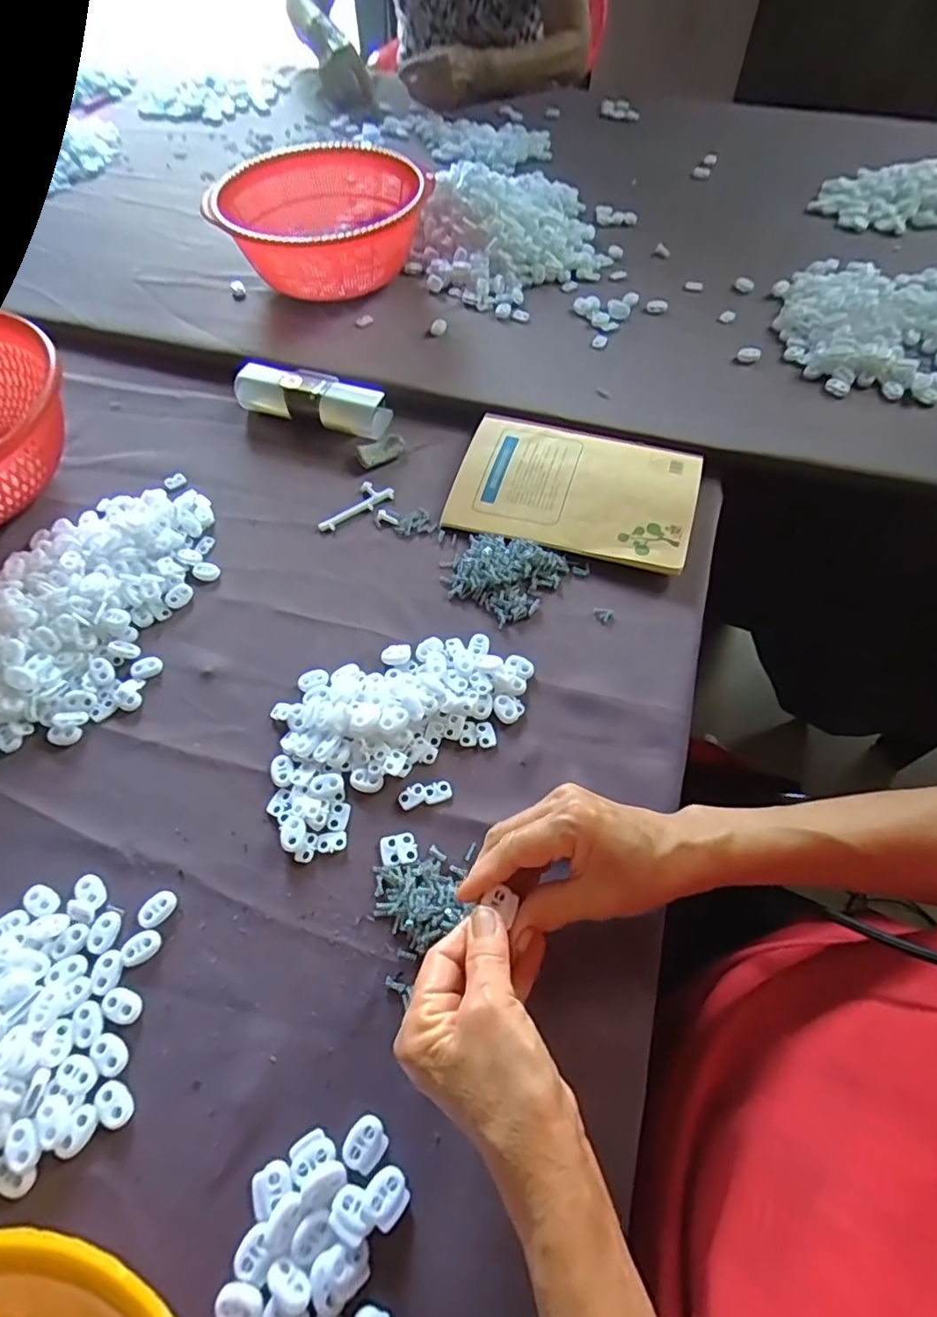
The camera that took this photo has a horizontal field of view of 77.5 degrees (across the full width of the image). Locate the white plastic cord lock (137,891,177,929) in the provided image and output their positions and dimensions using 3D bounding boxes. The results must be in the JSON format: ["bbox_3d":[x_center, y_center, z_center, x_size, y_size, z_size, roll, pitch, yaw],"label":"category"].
[{"bbox_3d":[-0.188,0.152,0.353,0.016,0.004,0.022,37,67,22],"label":"white plastic cord lock"}]

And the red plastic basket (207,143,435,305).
[{"bbox_3d":[-0.161,-0.500,0.679,0.220,0.097,0.219,-1,59,2],"label":"red plastic basket"}]

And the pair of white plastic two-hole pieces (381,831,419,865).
[{"bbox_3d":[-0.044,0.121,0.372,0.022,0.004,0.020,-12,59,-5],"label":"pair of white plastic two-hole pieces"}]

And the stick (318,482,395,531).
[{"bbox_3d":[-0.103,-0.138,0.525,0.027,0.008,0.075,40,68,23],"label":"stick"}]

